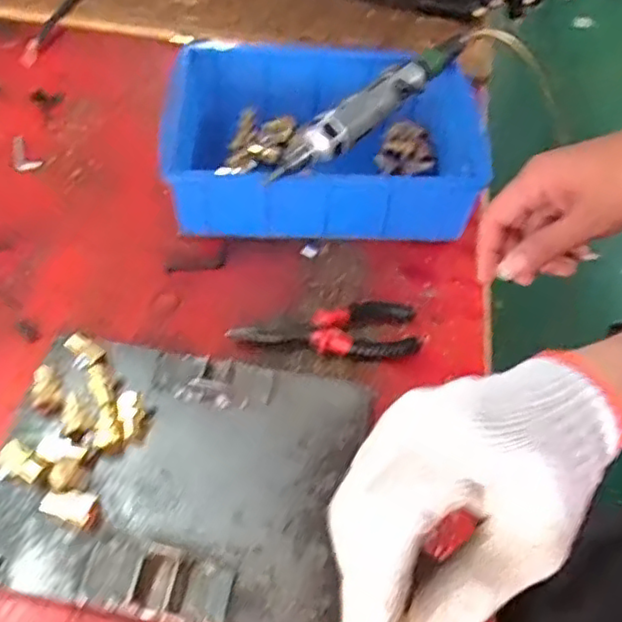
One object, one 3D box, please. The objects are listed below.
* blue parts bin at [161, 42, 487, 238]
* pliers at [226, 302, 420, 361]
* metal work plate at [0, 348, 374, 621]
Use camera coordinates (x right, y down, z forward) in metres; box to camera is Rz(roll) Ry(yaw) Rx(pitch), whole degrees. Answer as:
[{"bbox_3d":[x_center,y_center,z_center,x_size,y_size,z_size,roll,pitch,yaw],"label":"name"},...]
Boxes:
[{"bbox_3d":[0.021,-0.165,0.652,0.313,0.091,0.193,1,54,-4],"label":"blue parts bin"},{"bbox_3d":[0.013,0.020,0.554,0.156,0.023,0.052,-5,55,-8],"label":"pliers"},{"bbox_3d":[-0.090,0.117,0.467,0.240,0.027,0.189,11,54,3],"label":"metal work plate"}]

